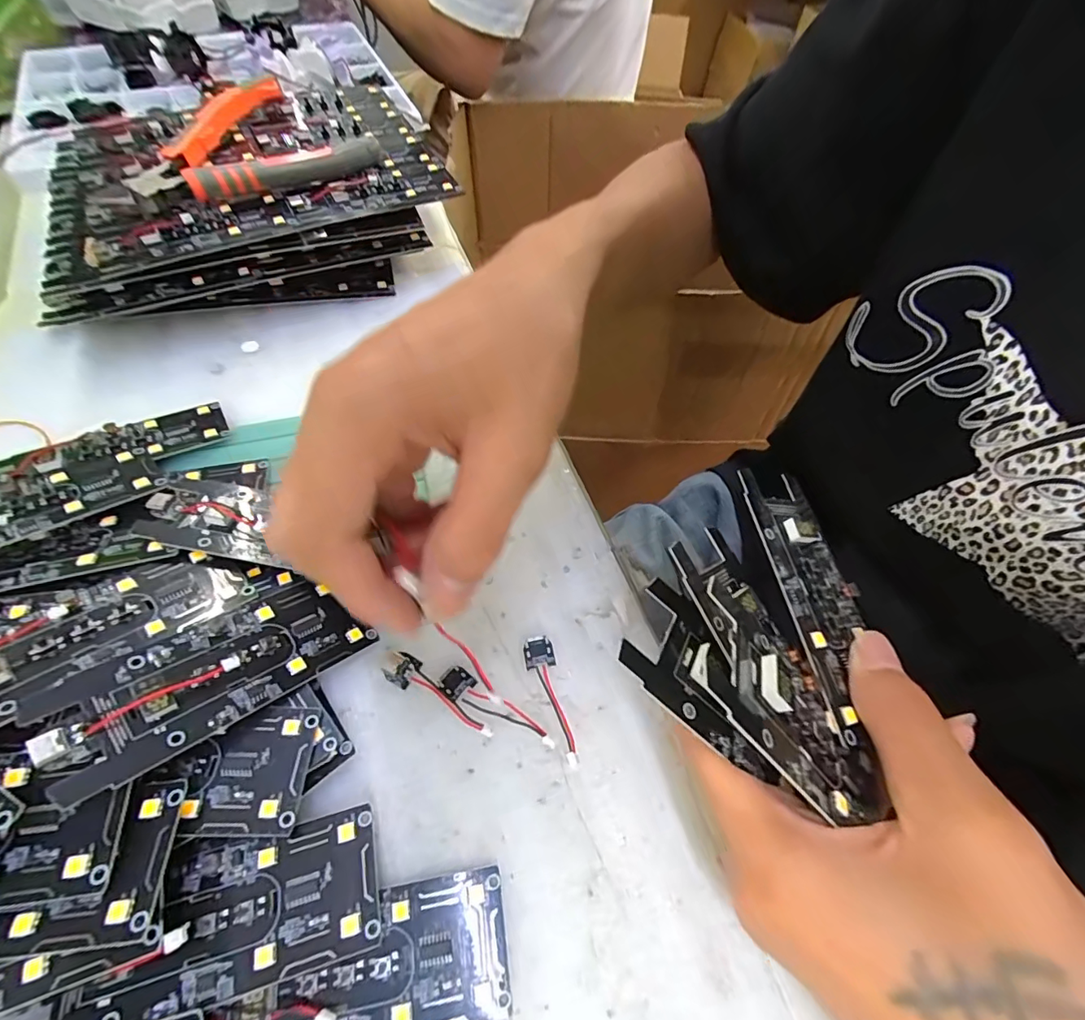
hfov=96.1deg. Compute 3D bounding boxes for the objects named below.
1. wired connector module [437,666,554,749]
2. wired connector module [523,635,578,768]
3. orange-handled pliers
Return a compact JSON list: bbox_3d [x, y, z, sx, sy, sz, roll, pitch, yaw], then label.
[{"bbox_3d":[-0.018,0.078,0.191,0.050,0.007,0.011,27,65,14],"label":"wired connector module"},{"bbox_3d":[0.003,0.075,0.195,0.012,0.006,0.050,-12,62,-6],"label":"wired connector module"},{"bbox_3d":[-0.181,-0.235,0.308,0.136,0.021,0.106,-22,63,-11],"label":"orange-handled pliers"}]

